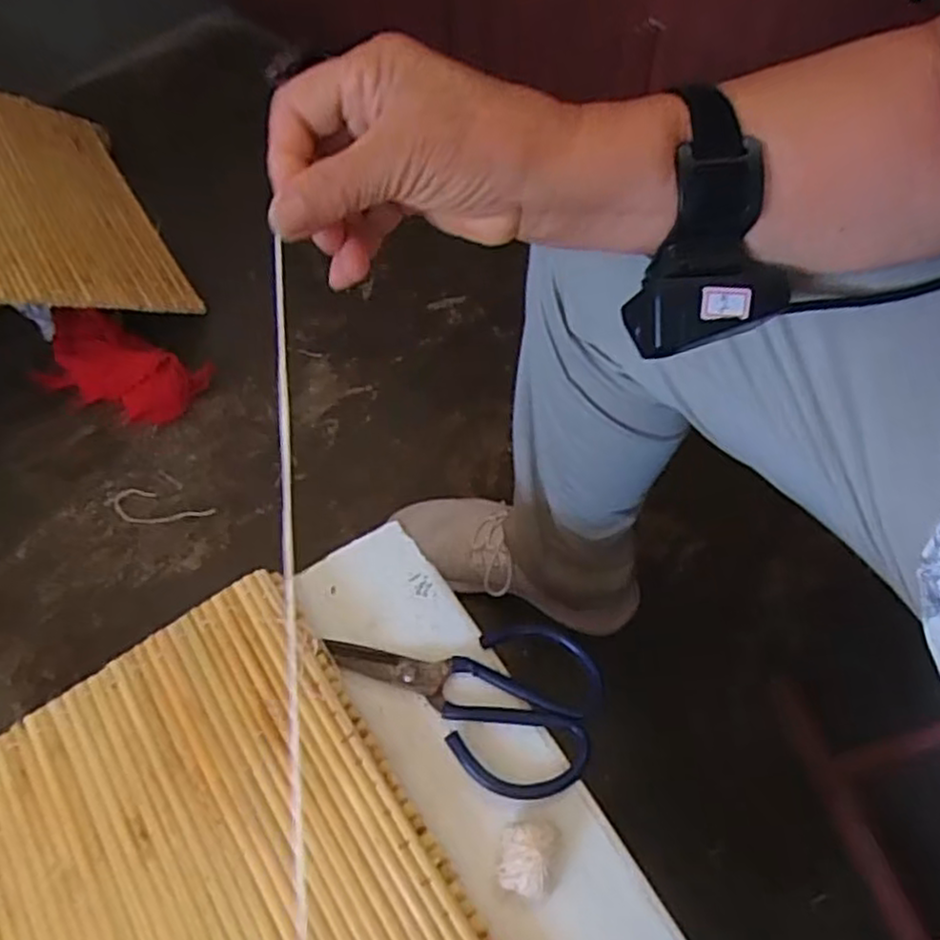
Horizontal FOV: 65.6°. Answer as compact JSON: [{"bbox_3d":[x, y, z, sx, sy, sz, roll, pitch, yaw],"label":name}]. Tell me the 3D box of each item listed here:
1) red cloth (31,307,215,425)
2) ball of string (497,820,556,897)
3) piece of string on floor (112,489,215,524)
[{"bbox_3d":[-0.436,-0.129,0.904,0.217,0.043,0.107,21,64,14],"label":"red cloth"},{"bbox_3d":[0.032,0.224,0.423,0.028,0.019,0.038,10,62,8],"label":"ball of string"},{"bbox_3d":[-0.348,0.045,0.831,0.117,0.006,0.041,8,68,3],"label":"piece of string on floor"}]

